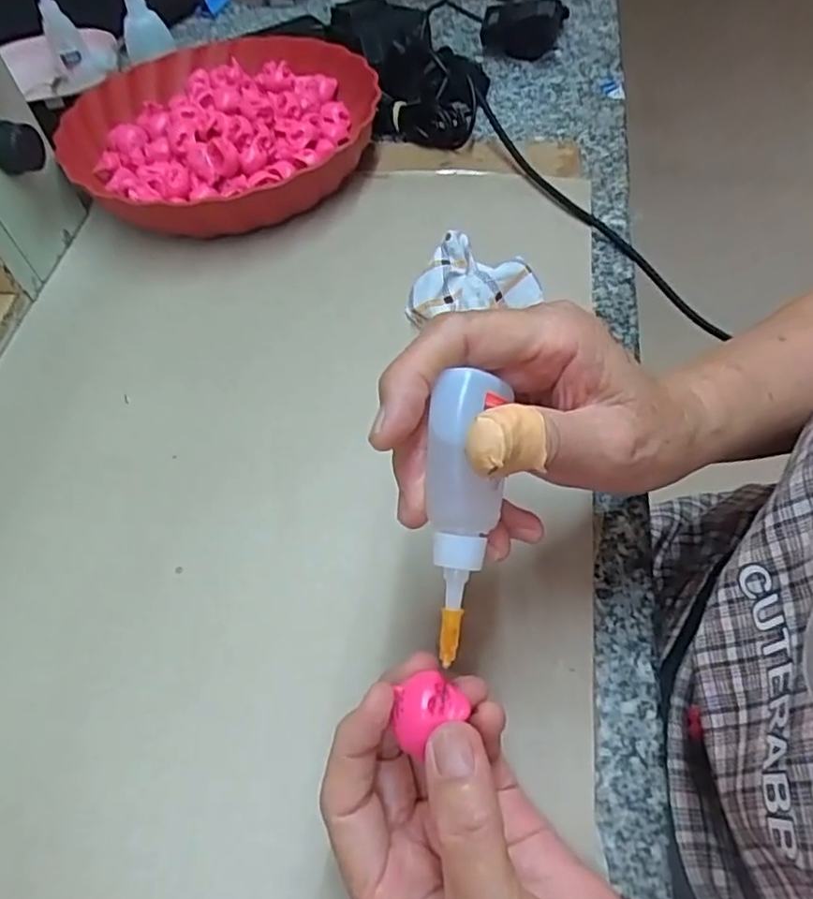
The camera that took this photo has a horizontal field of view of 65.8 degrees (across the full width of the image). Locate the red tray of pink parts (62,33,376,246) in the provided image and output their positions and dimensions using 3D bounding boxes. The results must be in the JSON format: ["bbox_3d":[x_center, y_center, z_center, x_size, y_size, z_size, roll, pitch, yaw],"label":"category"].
[{"bbox_3d":[-0.139,-0.248,0.489,0.228,0.045,0.238,4,56,7],"label":"red tray of pink parts"}]

